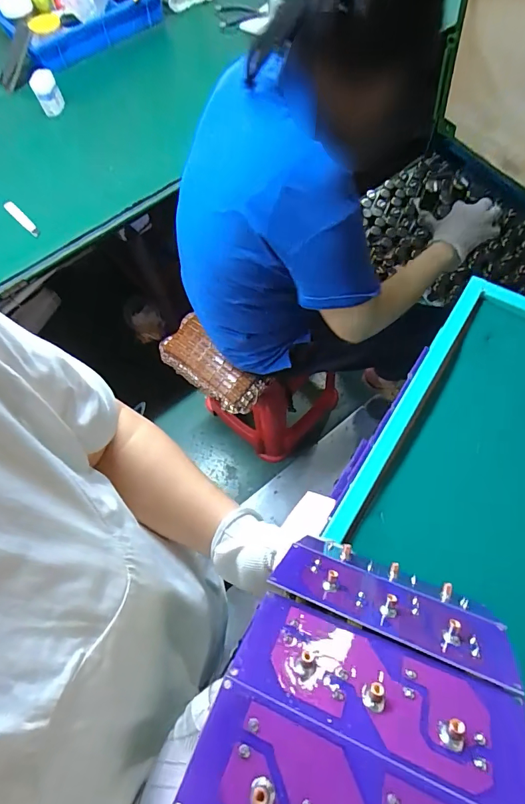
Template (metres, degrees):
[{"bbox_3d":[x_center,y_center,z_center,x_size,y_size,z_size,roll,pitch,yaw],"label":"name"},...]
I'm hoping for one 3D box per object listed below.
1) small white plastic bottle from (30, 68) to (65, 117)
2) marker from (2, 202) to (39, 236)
[{"bbox_3d":[-0.563,-0.808,1.081,0.063,0.094,0.065,-24,67,-7],"label":"small white plastic bottle"},{"bbox_3d":[-0.565,-0.430,0.967,0.023,0.019,0.144,-42,70,-14],"label":"marker"}]

